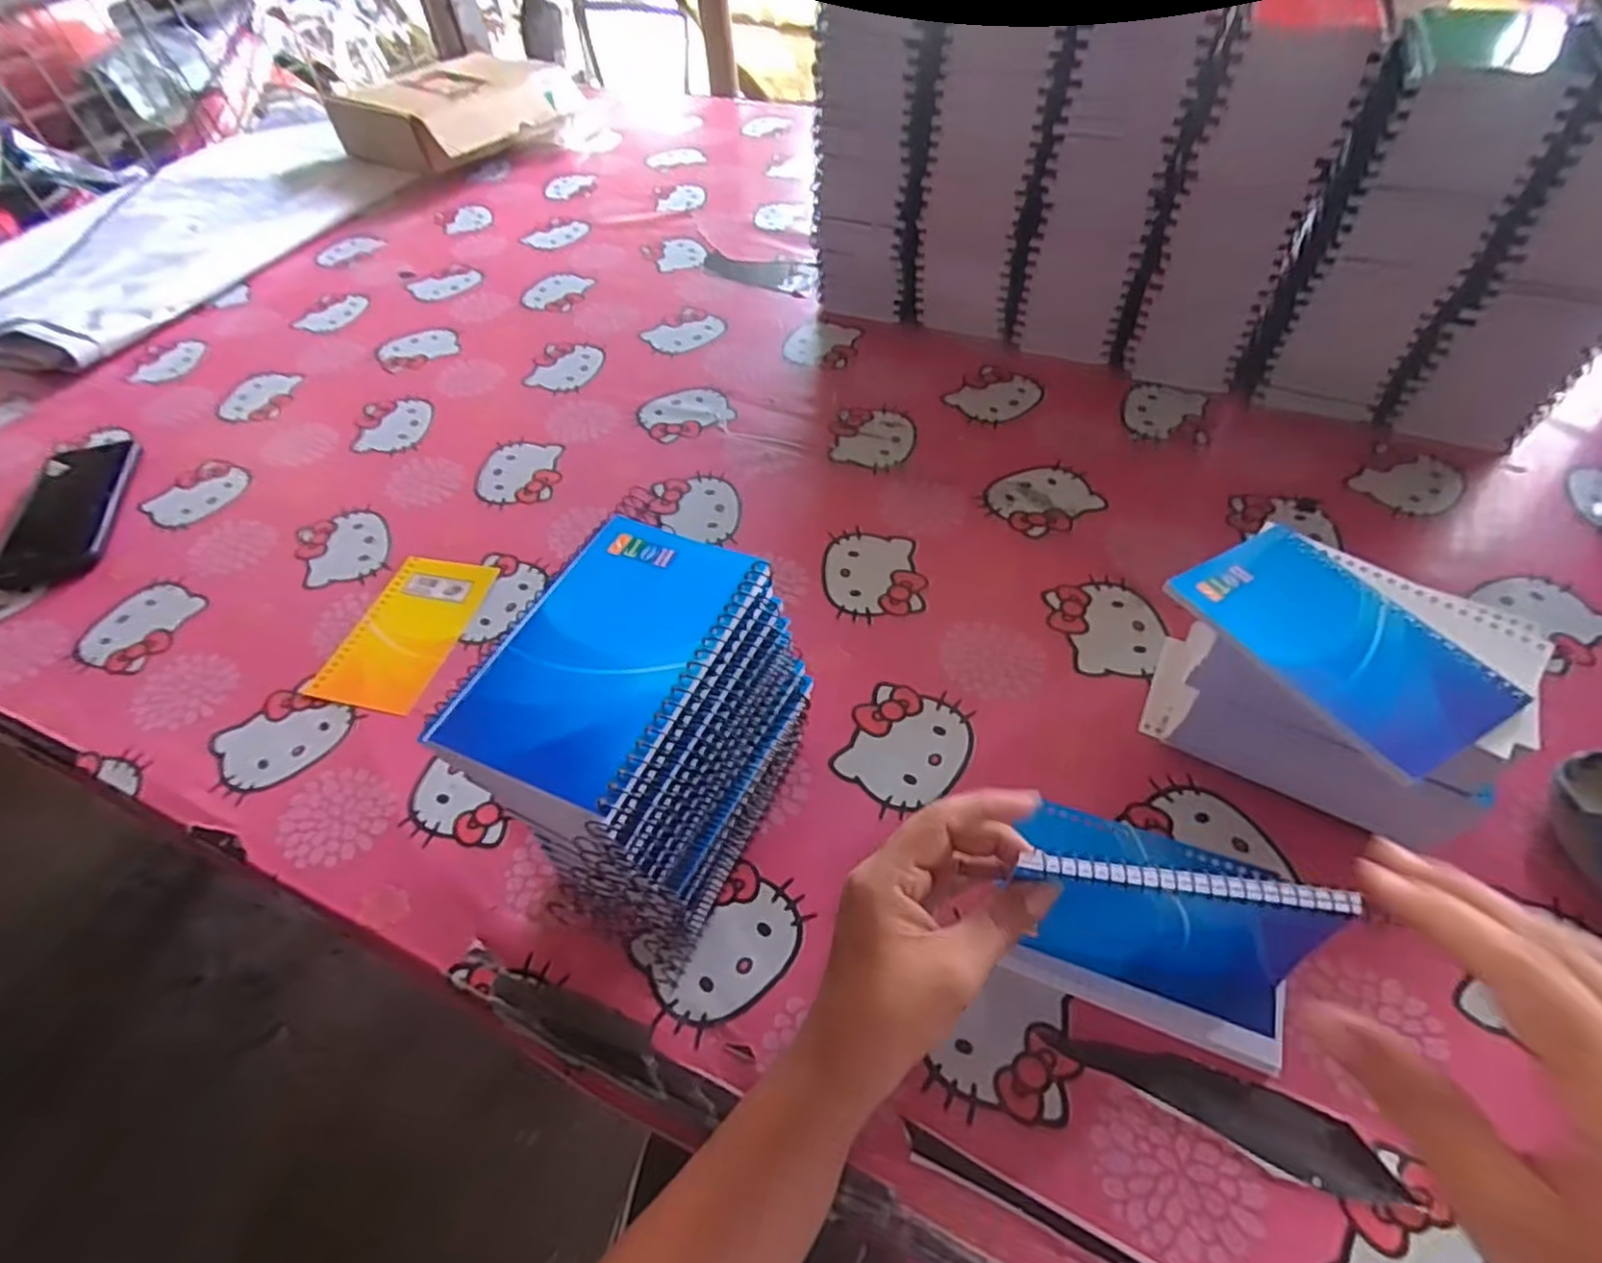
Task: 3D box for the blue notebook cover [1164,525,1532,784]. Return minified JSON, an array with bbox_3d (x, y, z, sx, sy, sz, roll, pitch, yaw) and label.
[{"bbox_3d":[0.250,0.003,0.348,0.080,0.007,0.129,-26,55,-15],"label":"blue notebook cover"}]

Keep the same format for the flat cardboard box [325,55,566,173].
[{"bbox_3d":[-0.499,-0.752,1.084,0.210,0.093,0.259,25,57,22],"label":"flat cardboard box"}]

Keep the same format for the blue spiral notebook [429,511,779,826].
[{"bbox_3d":[-0.078,0.005,0.304,0.084,0.007,0.127,19,56,18],"label":"blue spiral notebook"}]

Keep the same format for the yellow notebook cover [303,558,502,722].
[{"bbox_3d":[-0.277,-0.003,0.524,0.082,0.004,0.129,8,52,10],"label":"yellow notebook cover"}]

